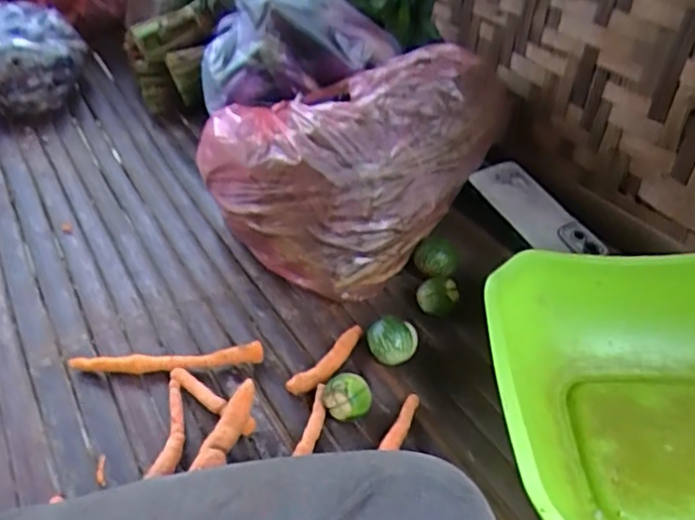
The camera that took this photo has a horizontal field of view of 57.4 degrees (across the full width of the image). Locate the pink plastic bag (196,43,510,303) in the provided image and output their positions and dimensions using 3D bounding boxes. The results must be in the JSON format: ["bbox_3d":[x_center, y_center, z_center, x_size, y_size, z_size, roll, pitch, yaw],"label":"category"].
[{"bbox_3d":[0.013,-0.105,0.689,0.282,0.183,0.210,-23,43,-25],"label":"pink plastic bag"}]

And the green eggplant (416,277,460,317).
[{"bbox_3d":[0.090,0.035,0.641,0.041,0.034,0.036,0,38,2],"label":"green eggplant"}]

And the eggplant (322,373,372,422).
[{"bbox_3d":[0.000,0.117,0.539,0.040,0.038,0.035,0,38,3],"label":"eggplant"}]

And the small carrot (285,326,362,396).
[{"bbox_3d":[-0.016,0.092,0.590,0.030,0.019,0.086,29,47,33],"label":"small carrot"}]

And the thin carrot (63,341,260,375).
[{"bbox_3d":[-0.167,0.094,0.586,0.178,0.021,0.019,-4,38,-3],"label":"thin carrot"}]

